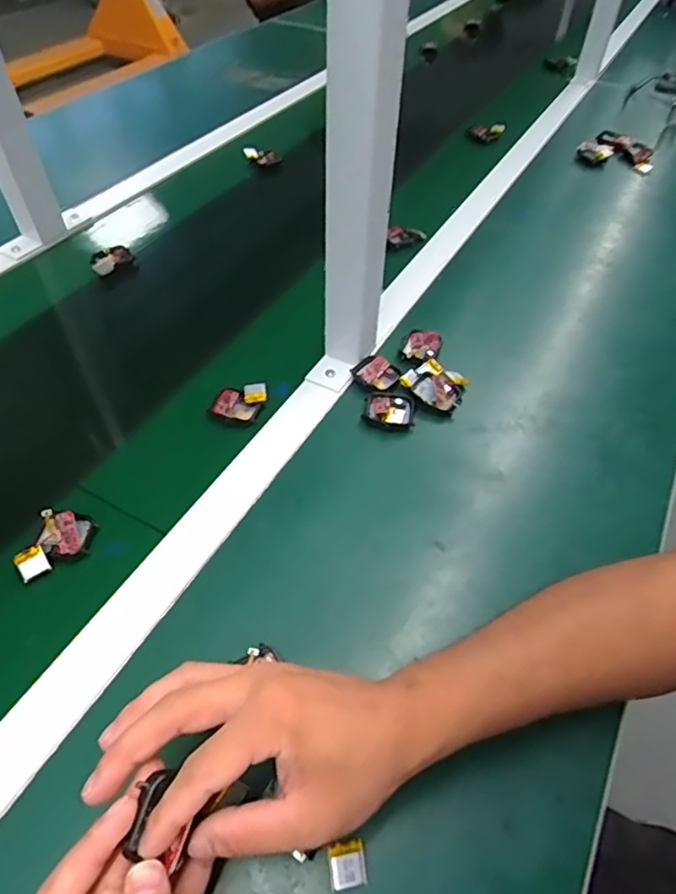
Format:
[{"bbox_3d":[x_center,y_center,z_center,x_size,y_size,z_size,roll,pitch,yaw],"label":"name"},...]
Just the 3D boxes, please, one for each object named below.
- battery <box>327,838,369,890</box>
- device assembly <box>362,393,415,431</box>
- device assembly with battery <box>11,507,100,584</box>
[{"bbox_3d":[0.005,0.226,0.303,0.020,0.004,0.020,-6,62,-11],"label":"battery"},{"bbox_3d":[0.047,-0.034,0.517,0.046,0.018,0.038,6,49,4],"label":"device assembly"},{"bbox_3d":[-0.215,0.070,0.424,0.059,0.023,0.038,-27,55,-23],"label":"device assembly with battery"}]

